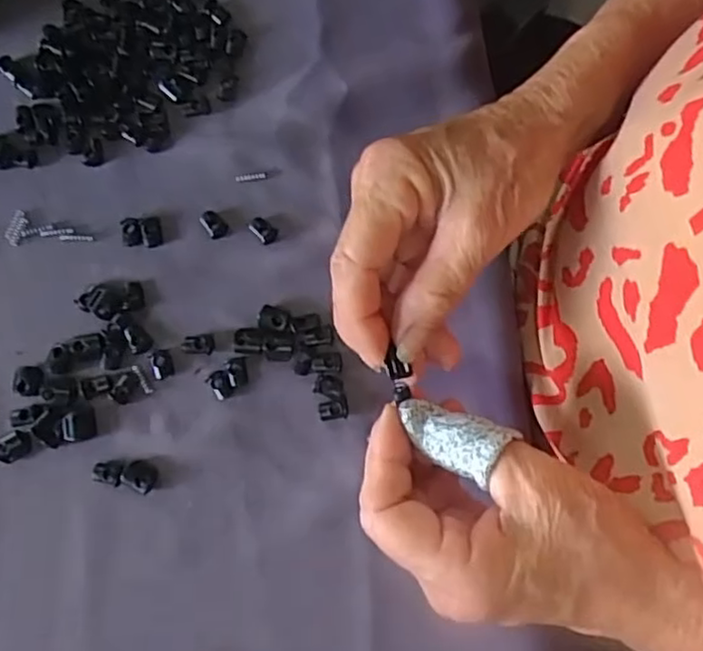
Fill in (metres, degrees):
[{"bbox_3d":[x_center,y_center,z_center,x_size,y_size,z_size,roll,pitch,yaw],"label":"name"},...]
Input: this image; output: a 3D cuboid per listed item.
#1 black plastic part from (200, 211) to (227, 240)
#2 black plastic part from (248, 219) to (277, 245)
[{"bbox_3d":[-0.070,-0.052,0.338,0.010,0.004,0.016,-32,80,-6],"label":"black plastic part"},{"bbox_3d":[-0.045,-0.048,0.338,0.015,0.004,0.010,38,81,7],"label":"black plastic part"}]

